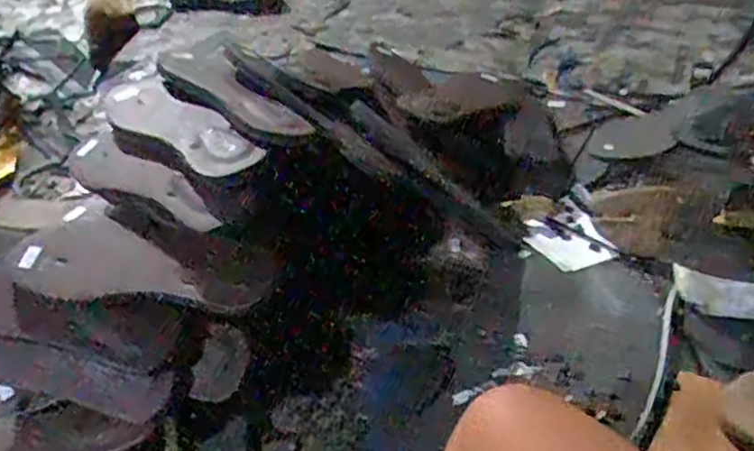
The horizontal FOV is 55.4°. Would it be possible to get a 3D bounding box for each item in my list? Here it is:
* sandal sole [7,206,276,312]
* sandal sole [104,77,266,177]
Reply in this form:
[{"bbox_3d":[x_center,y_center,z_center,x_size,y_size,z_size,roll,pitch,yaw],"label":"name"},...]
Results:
[{"bbox_3d":[-0.215,0.039,0.661,0.220,0.031,0.087,16,60,-2],"label":"sandal sole"},{"bbox_3d":[-0.200,-0.100,0.713,0.230,0.025,0.060,32,56,32],"label":"sandal sole"}]

